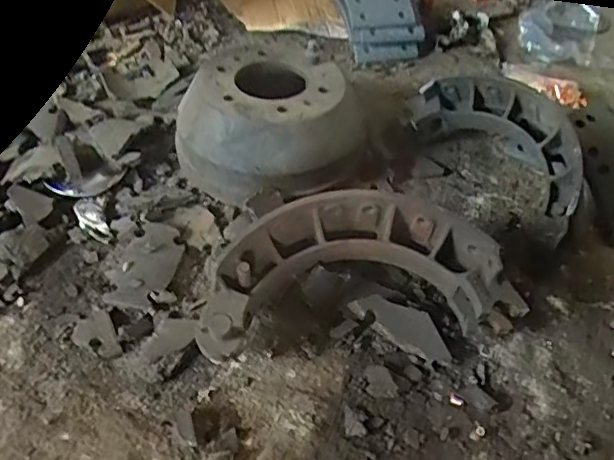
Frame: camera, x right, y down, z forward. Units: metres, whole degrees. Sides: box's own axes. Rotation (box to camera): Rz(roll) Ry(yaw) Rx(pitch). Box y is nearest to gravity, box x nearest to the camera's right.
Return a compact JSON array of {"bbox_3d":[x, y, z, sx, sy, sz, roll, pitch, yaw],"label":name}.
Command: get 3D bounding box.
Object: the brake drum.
[{"bbox_3d":[-0.056,-0.158,0.842,0.247,0.121,0.253,2,46,-2],"label":"brake drum"}]

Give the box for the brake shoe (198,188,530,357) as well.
[{"bbox_3d":[0.054,0.054,0.652,0.336,0.125,0.153,-4,47,-7],"label":"brake shoe"}]

